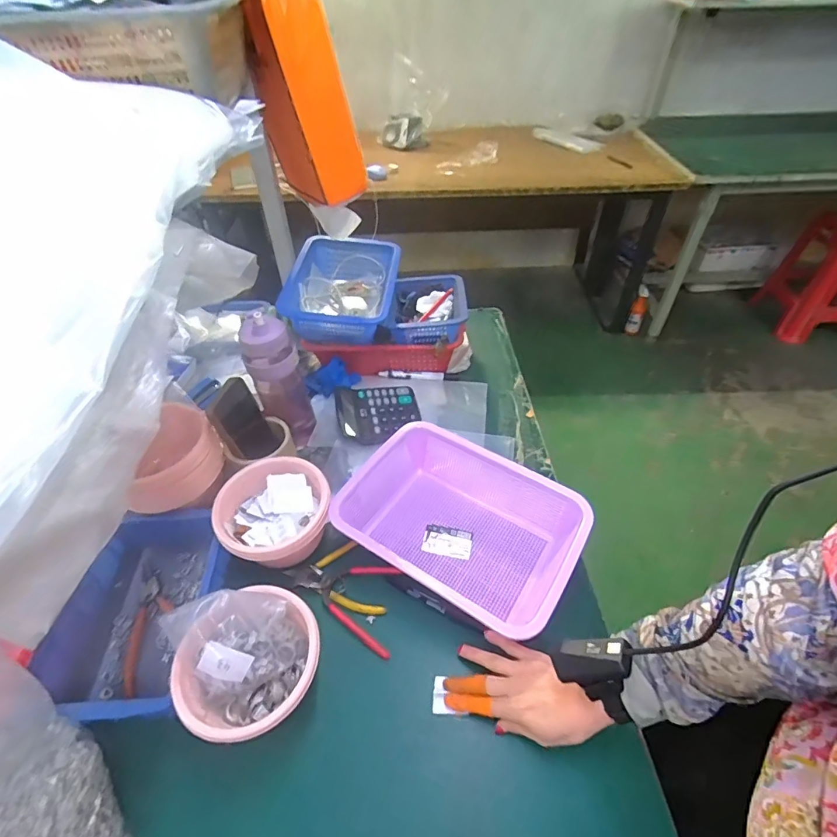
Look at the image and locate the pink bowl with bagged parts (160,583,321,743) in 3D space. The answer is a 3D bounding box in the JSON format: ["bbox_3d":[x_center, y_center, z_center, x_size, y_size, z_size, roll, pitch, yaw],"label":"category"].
[{"bbox_3d":[-0.186,0.276,0.523,0.146,0.117,0.141,-1,45,1],"label":"pink bowl with bagged parts"}]

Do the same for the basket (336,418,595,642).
[{"bbox_3d":[0.058,0.149,0.655,0.317,0.095,0.241,25,51,24],"label":"basket"}]

